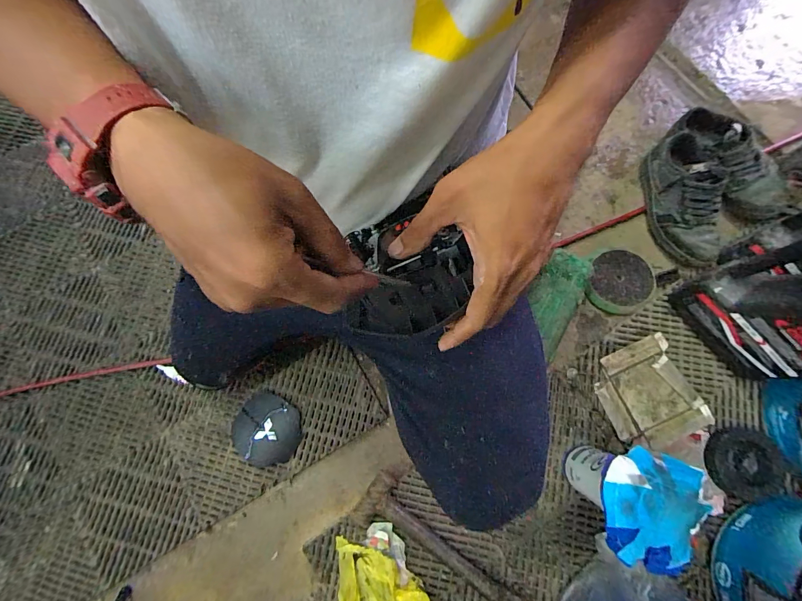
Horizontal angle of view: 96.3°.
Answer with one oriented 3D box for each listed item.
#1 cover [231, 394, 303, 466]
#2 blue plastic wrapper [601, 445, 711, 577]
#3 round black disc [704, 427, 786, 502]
[{"bbox_3d":[-0.264,0.254,0.700,0.134,0.019,0.123,0,76,1],"label":"cover"},{"bbox_3d":[0.327,0.271,0.464,0.142,0.040,0.145,25,79,9],"label":"blue plastic wrapper"},{"bbox_3d":[0.610,0.291,0.640,0.114,0.021,0.114,0,76,1],"label":"round black disc"}]

